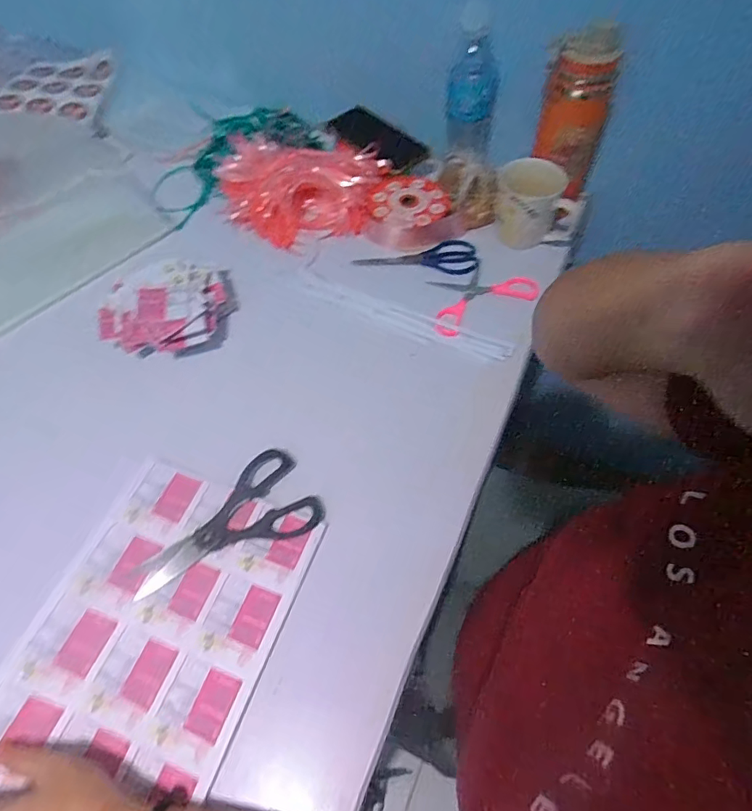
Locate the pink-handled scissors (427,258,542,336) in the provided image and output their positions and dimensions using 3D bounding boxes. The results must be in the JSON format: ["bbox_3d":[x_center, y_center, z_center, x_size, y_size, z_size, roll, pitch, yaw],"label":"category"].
[{"bbox_3d":[0.131,-0.148,0.651,0.151,0.008,0.090,-25,63,-13],"label":"pink-handled scissors"}]

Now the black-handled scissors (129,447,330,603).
[{"bbox_3d":[-0.152,0.122,0.502,0.186,0.008,0.094,-31,65,-16],"label":"black-handled scissors"}]

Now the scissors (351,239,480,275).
[{"bbox_3d":[0.056,-0.208,0.690,0.165,0.015,0.059,5,60,3],"label":"scissors"}]

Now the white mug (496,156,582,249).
[{"bbox_3d":[0.211,-0.270,0.674,0.104,0.084,0.084,3,60,2],"label":"white mug"}]

